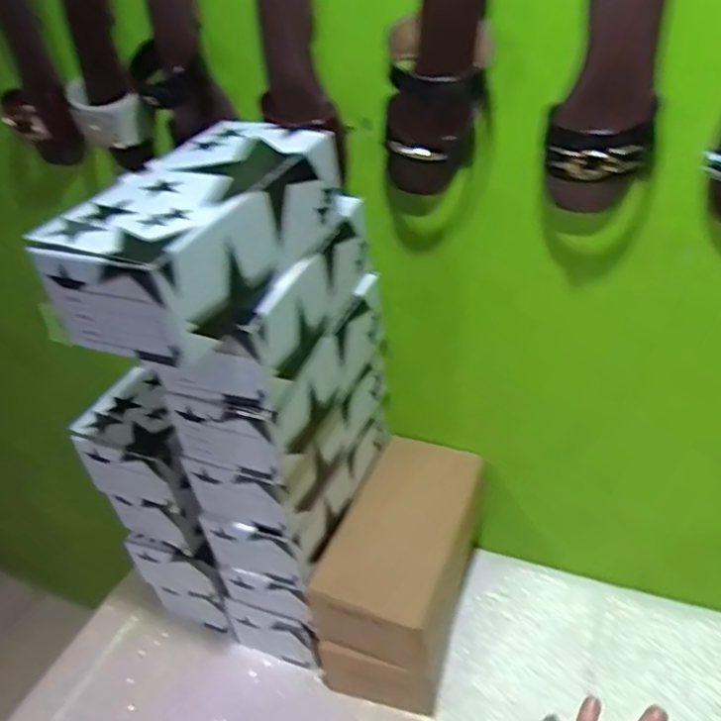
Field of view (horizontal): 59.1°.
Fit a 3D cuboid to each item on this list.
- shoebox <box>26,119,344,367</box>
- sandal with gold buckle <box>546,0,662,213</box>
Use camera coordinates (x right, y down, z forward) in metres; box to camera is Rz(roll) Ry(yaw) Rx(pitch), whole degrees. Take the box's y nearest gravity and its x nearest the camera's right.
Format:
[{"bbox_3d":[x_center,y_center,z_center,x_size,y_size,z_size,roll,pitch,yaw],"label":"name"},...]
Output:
[{"bbox_3d":[-0.131,-0.114,0.551,0.122,0.097,0.264,9,38,21],"label":"shoebox"},{"bbox_3d":[0.205,-0.234,0.532,0.091,0.235,0.057,11,38,23],"label":"sandal with gold buckle"}]

